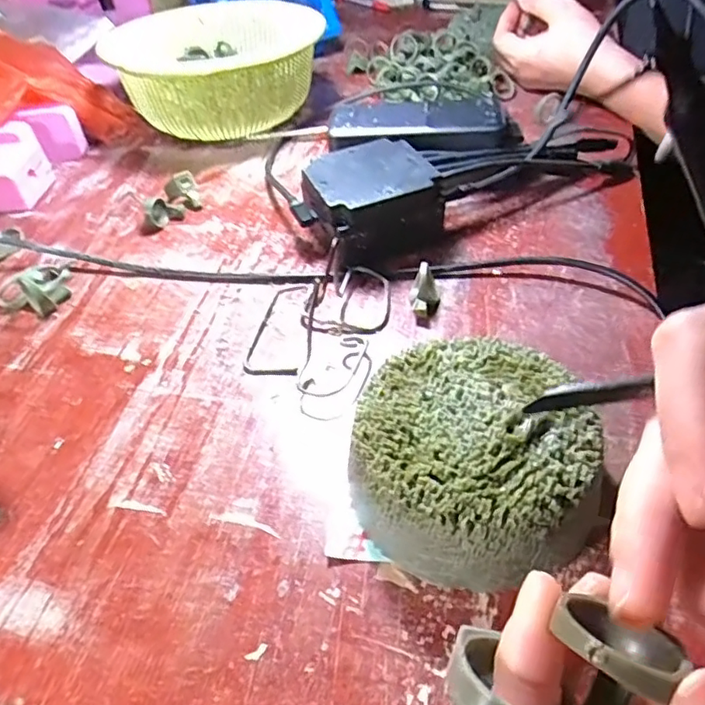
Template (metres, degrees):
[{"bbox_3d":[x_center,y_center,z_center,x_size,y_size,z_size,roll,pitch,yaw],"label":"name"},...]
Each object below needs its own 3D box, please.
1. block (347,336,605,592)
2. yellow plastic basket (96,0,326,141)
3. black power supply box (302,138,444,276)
[{"bbox_3d":[0.052,0.044,0.255,0.096,0.047,0.100,-3,45,3],"label":"block"},{"bbox_3d":[-0.124,-0.260,0.549,0.183,0.079,0.179,-25,48,-18],"label":"yellow plastic basket"},{"bbox_3d":[0.012,-0.101,0.397,0.078,0.049,0.085,-20,47,-14],"label":"black power supply box"}]

